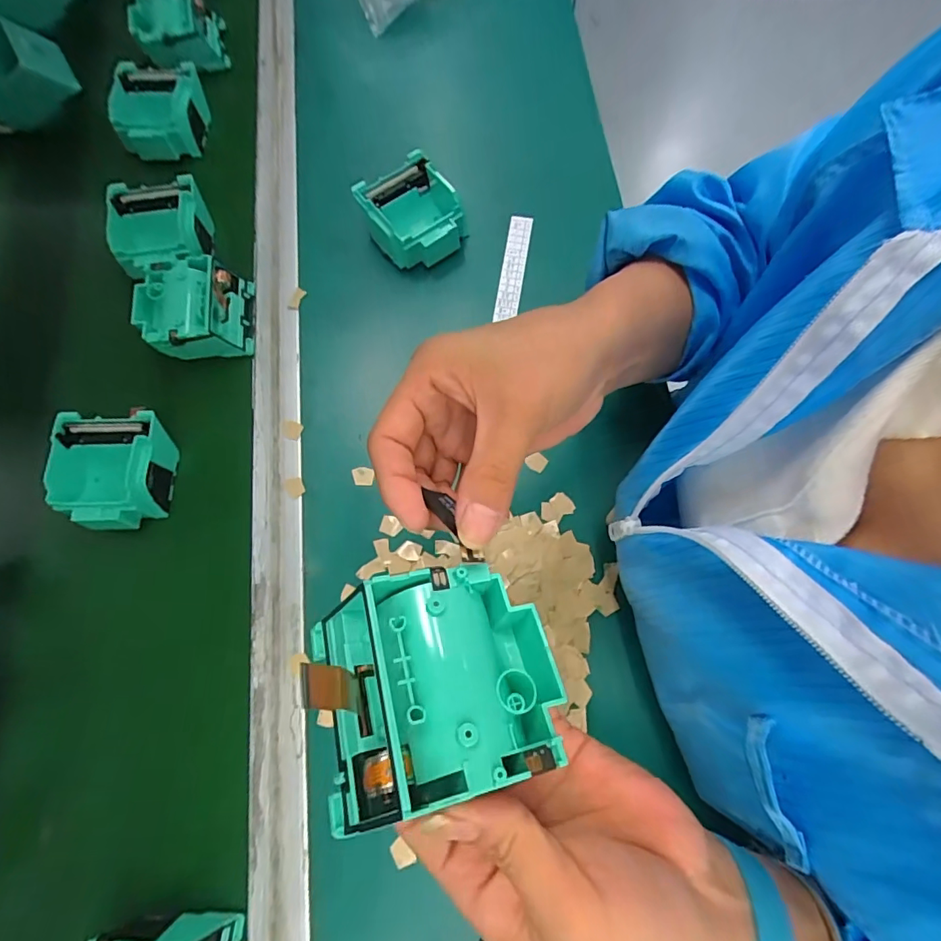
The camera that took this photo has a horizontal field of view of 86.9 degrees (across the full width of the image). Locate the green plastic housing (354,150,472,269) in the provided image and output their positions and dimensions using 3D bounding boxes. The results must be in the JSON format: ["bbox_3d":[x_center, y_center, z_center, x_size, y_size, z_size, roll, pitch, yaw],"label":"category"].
[{"bbox_3d":[-0.049,-0.220,0.428,0.072,0.036,0.076,-34,77,-9],"label":"green plastic housing"}]

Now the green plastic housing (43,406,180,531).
[{"bbox_3d":[-0.268,0.000,0.370,0.081,0.039,0.082,-2,75,-1],"label":"green plastic housing"}]

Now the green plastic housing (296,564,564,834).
[{"bbox_3d":[-0.012,0.080,0.183,0.081,0.052,0.079,2,51,-25],"label":"green plastic housing"}]

